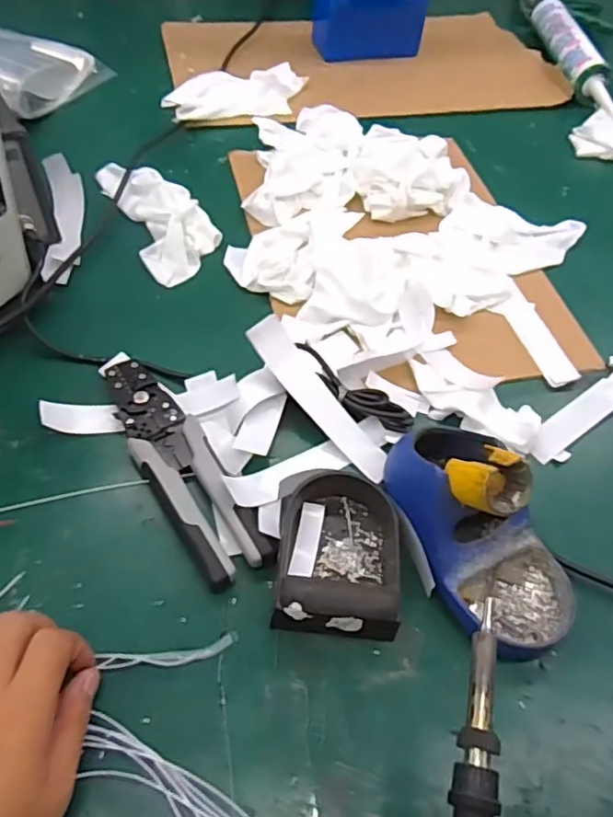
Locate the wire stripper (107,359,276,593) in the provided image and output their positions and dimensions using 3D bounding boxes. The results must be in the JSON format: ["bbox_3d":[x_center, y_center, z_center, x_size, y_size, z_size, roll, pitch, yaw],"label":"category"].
[{"bbox_3d":[-0.092,0.035,0.439,0.050,0.016,0.197,-25,59,-22],"label":"wire stripper"}]

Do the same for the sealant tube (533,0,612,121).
[{"bbox_3d":[0.366,-0.484,0.850,0.046,0.047,0.284,-4,54,-9],"label":"sealant tube"}]

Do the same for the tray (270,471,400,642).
[{"bbox_3d":[0.021,0.087,0.399,0.074,0.032,0.110,7,53,-1],"label":"tray"}]

